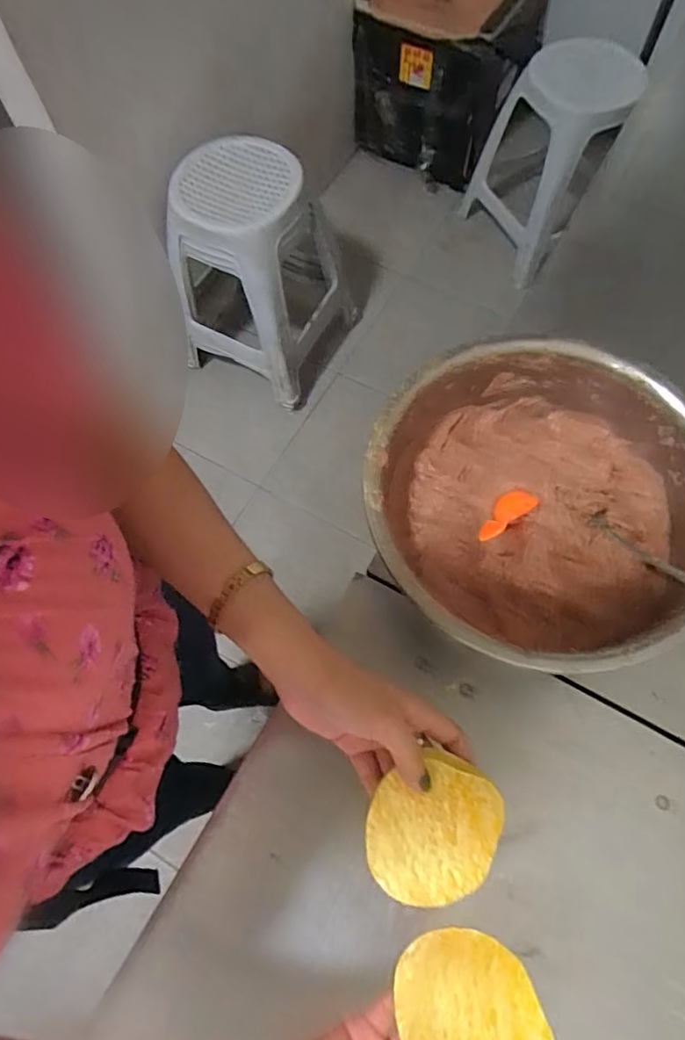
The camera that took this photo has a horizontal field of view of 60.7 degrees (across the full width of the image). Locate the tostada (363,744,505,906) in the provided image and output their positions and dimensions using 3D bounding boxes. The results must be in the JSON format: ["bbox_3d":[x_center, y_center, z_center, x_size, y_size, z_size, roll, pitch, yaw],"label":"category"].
[{"bbox_3d":[0.056,0.193,0.365,0.076,0.017,0.085,21,69,11],"label":"tostada"}]

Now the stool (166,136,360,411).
[{"bbox_3d":[-0.186,-0.576,1.391,0.337,0.511,0.335,25,70,11],"label":"stool"}]

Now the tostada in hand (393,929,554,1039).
[{"bbox_3d":[0.069,0.269,0.319,0.075,0.016,0.075,-7,69,19],"label":"tostada in hand"}]

